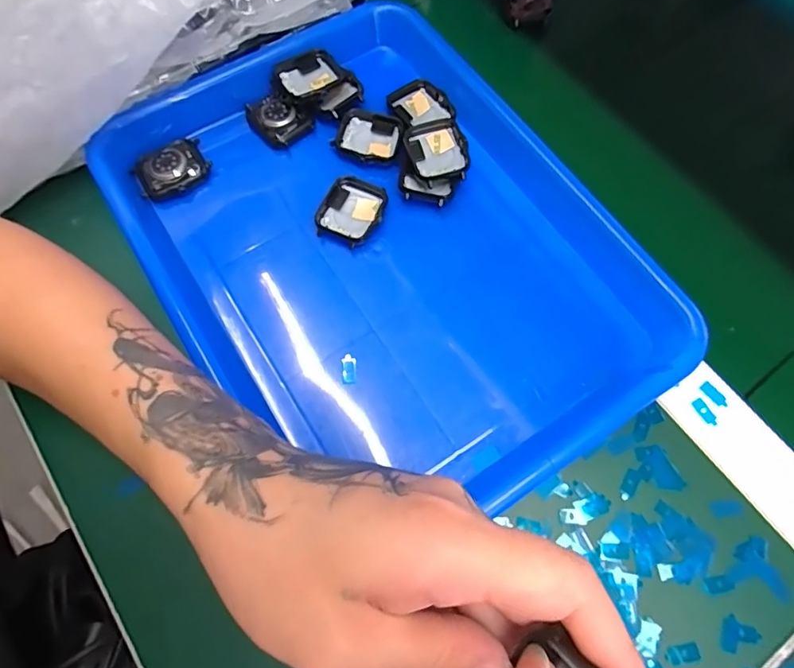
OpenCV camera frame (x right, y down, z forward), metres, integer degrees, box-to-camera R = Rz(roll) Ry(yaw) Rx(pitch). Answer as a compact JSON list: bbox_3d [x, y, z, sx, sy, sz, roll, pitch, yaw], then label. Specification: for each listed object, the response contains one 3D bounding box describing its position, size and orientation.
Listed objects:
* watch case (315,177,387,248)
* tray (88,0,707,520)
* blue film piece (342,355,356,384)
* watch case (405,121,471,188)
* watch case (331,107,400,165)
[{"bbox_3d":[-0.029,-0.079,0.318,0.037,0.009,0.046,22,72,8],"label":"watch case"},{"bbox_3d":[-0.013,-0.053,0.311,0.255,0.038,0.323,-30,73,-10],"label":"tray"},{"bbox_3d":[-0.028,0.021,0.290,0.008,0.004,0.017,-2,81,0],"label":"blue film piece"},{"bbox_3d":[0.027,-0.119,0.327,0.037,0.012,0.044,-14,71,-5],"label":"watch case"},{"bbox_3d":[-0.020,-0.136,0.336,0.042,0.008,0.037,15,71,6],"label":"watch case"}]

